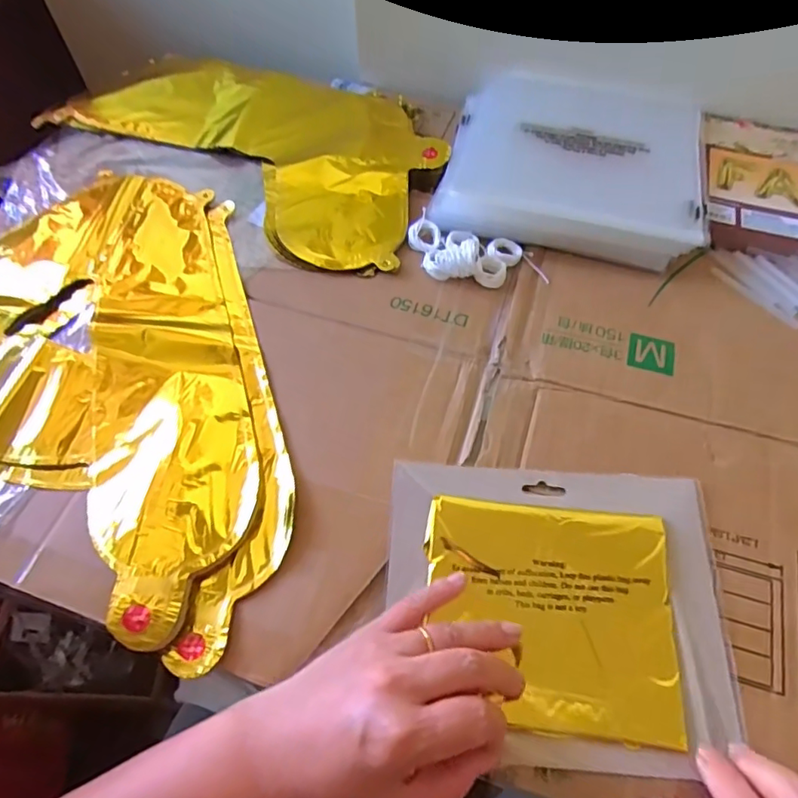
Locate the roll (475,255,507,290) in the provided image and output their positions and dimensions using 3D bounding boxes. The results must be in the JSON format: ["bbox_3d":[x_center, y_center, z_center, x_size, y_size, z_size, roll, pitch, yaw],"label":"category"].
[{"bbox_3d":[0.077,-0.106,0.461,0.024,0.009,0.030,11,60,8],"label":"roll"}]

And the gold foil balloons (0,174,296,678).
[{"bbox_3d":[-0.245,-0.044,0.422,0.412,0.015,0.345,14,60,10],"label":"gold foil balloons"}]

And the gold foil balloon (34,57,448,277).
[{"bbox_3d":[-0.148,-0.270,0.557,0.424,0.012,0.220,29,64,18],"label":"gold foil balloon"}]

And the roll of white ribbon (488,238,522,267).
[{"bbox_3d":[0.090,-0.124,0.472,0.029,0.006,0.026,34,65,20],"label":"roll of white ribbon"}]

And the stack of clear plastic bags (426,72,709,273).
[{"bbox_3d":[0.163,-0.232,0.521,0.218,0.026,0.240,11,60,8],"label":"stack of clear plastic bags"}]

